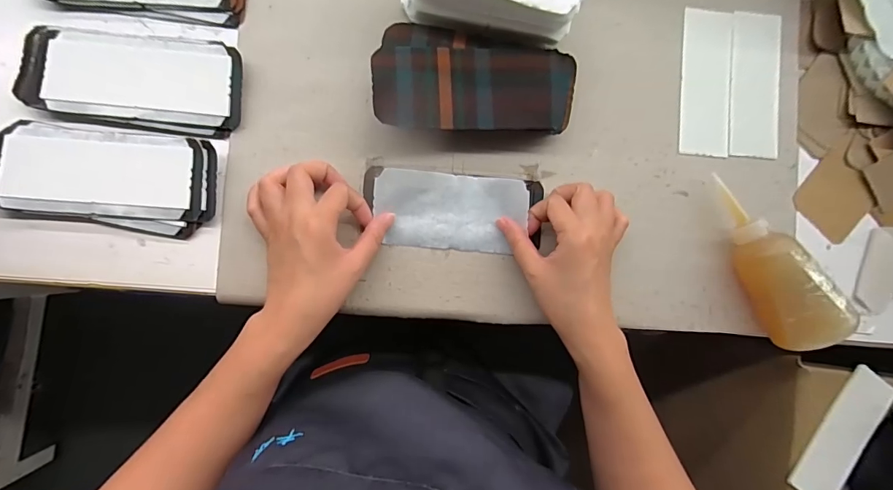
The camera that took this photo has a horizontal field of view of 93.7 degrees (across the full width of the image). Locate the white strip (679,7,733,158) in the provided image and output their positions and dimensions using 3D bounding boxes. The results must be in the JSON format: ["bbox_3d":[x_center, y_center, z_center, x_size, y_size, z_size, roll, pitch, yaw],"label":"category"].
[{"bbox_3d":[0.261,-0.162,0.417,0.051,0.004,0.145,4,88,-5],"label":"white strip"}]

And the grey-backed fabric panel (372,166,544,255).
[{"bbox_3d":[0.012,-0.031,0.381,0.154,0.022,0.069,5,88,-5],"label":"grey-backed fabric panel"}]

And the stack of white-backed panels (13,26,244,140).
[{"bbox_3d":[-0.271,-0.146,0.360,0.179,0.011,0.083,8,88,-5],"label":"stack of white-backed panels"}]

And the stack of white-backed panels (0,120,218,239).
[{"bbox_3d":[-0.286,-0.059,0.354,0.171,0.014,0.084,10,88,-5],"label":"stack of white-backed panels"}]

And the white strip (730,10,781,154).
[{"bbox_3d":[0.312,-0.162,0.422,0.052,0.004,0.146,3,88,-5],"label":"white strip"}]

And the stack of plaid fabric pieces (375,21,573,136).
[{"bbox_3d":[0.026,-0.144,0.379,0.175,0.037,0.089,2,88,-5],"label":"stack of plaid fabric pieces"}]

